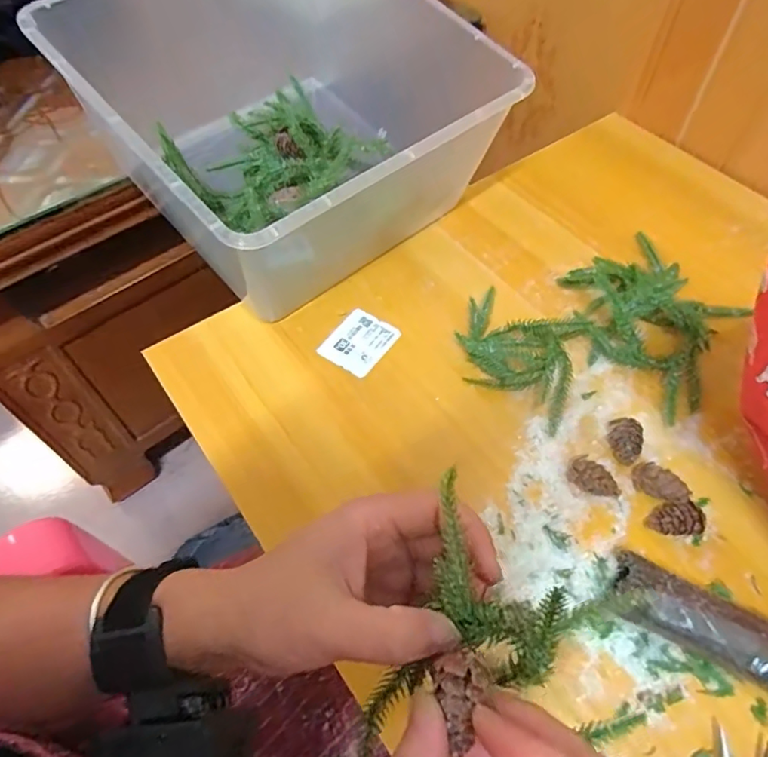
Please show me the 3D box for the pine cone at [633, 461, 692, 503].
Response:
[{"bbox_3d":[0.188,0.074,0.380,0.018,0.022,0.035,-31,62,-20],"label":"pine cone"}]

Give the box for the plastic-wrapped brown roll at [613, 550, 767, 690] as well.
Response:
[{"bbox_3d":[0.190,0.146,0.329,0.107,0.026,0.039,26,59,16],"label":"plastic-wrapped brown roll"}]

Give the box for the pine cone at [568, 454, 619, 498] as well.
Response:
[{"bbox_3d":[0.145,0.073,0.385,0.035,0.021,0.019,36,63,21],"label":"pine cone"}]

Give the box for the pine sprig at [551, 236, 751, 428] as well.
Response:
[{"bbox_3d":[0.230,-0.058,0.463,0.143,0.035,0.155,-29,61,-19],"label":"pine sprig"}]

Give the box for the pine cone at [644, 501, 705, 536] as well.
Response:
[{"bbox_3d":[0.194,0.094,0.369,0.031,0.019,0.022,-1,56,-1],"label":"pine cone"}]

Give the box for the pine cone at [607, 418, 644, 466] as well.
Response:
[{"bbox_3d":[0.175,0.046,0.403,0.019,0.019,0.033,8,56,5],"label":"pine cone"}]

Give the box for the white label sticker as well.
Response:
[{"bbox_3d":[-0.020,-0.031,0.467,0.049,0.004,0.058,31,61,19],"label":"white label sticker"}]

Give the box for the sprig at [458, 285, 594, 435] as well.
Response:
[{"bbox_3d":[0.108,-0.025,0.443,0.098,0.034,0.108,20,58,13],"label":"sprig"}]

